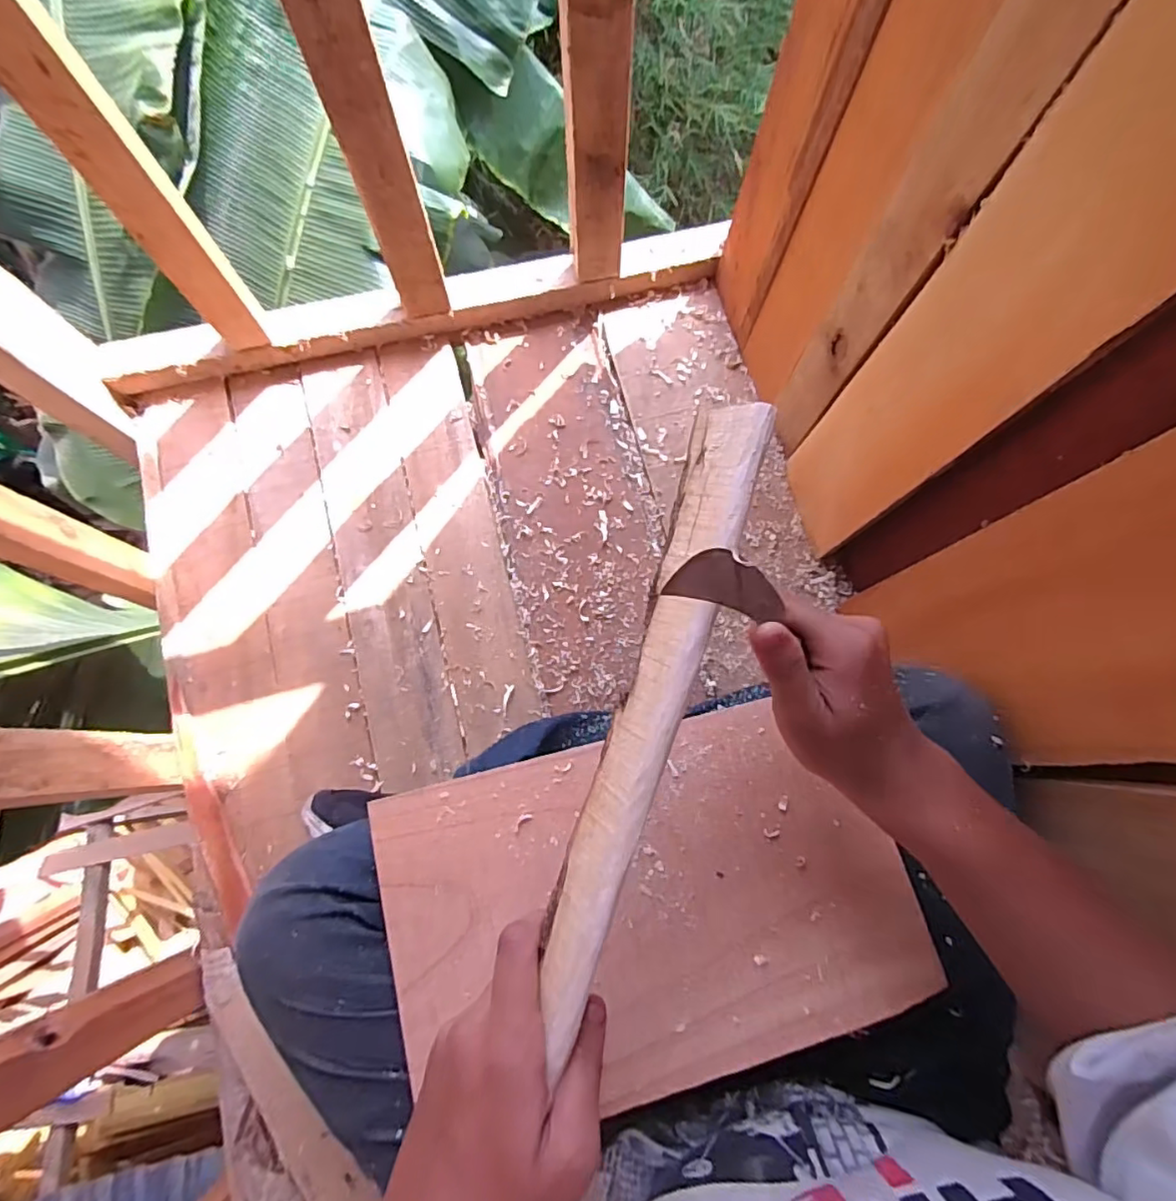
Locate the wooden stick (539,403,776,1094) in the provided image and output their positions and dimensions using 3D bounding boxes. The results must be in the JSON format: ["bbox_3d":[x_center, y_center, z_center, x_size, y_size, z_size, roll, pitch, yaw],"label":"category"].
[{"bbox_3d":[0.025,0.052,0.262,0.029,0.026,0.283,17,90,5],"label":"wooden stick"}]

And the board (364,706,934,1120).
[{"bbox_3d":[0.040,0.189,0.377,0.318,0.022,0.201,-14,77,-3],"label":"board"}]

